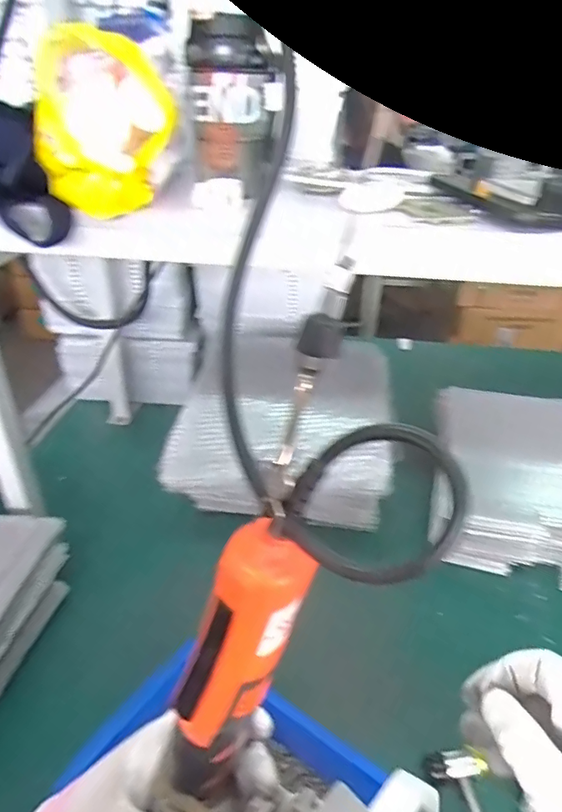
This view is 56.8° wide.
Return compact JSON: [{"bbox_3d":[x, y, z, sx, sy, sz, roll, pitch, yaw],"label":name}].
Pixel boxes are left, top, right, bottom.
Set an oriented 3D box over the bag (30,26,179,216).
[{"bbox_3d":[-0.157,-0.246,0.465,0.105,0.140,0.114,-17,37,-25],"label":"bag"}]

